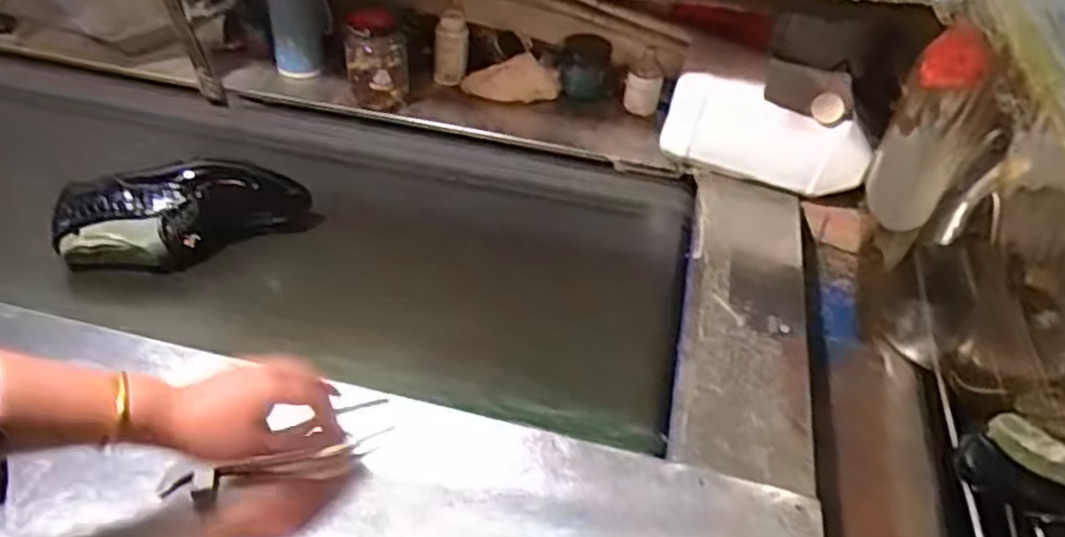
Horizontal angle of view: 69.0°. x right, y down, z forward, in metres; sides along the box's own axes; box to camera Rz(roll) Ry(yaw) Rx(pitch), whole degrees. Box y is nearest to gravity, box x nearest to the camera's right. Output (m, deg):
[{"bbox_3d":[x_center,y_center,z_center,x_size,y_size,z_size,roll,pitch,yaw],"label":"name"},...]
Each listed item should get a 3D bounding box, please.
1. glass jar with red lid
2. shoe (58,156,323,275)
[{"bbox_3d":[-0.217,-0.296,1.078,0.083,0.136,0.090,-4,44,-8],"label":"glass jar with red lid"},{"bbox_3d":[-0.383,-0.055,0.871,0.261,0.099,0.092,-20,48,-24],"label":"shoe"}]

